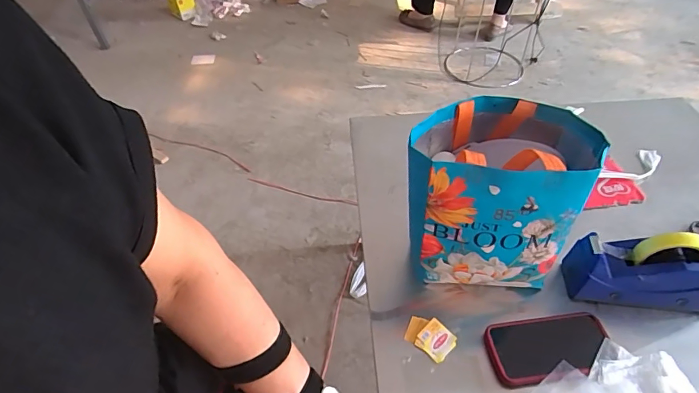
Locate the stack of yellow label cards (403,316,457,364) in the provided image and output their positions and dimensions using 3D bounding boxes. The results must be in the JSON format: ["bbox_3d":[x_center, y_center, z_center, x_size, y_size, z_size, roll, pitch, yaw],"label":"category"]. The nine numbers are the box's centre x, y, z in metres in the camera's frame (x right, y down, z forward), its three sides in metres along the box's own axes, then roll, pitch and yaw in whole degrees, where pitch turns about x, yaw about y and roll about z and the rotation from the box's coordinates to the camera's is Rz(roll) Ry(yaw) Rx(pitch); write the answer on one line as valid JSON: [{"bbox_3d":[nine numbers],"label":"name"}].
[{"bbox_3d":[0.117,0.204,0.614,0.070,0.012,0.048,31,55,26],"label":"stack of yellow label cards"}]

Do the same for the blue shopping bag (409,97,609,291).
[{"bbox_3d":[0.203,-0.005,0.624,0.226,0.228,0.179,8,48,8],"label":"blue shopping bag"}]

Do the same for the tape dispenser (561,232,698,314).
[{"bbox_3d":[0.443,0.110,0.628,0.211,0.141,0.069,5,48,6],"label":"tape dispenser"}]

